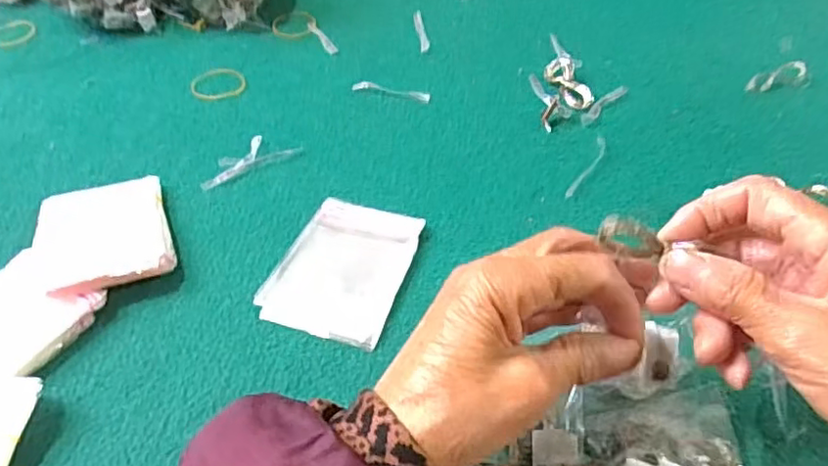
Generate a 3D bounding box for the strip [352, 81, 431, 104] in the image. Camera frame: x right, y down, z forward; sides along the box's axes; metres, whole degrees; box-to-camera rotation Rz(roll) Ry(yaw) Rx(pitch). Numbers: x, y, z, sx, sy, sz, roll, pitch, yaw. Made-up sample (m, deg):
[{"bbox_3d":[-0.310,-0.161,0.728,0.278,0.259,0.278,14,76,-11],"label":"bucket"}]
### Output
[{"bbox_3d":[-0.018,-0.115,0.507,0.067,0.004,0.013,14,50,17],"label":"strip"}]

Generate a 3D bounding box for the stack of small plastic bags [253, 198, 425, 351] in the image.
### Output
[{"bbox_3d":[-0.044,0.020,0.388,0.078,0.004,0.099,12,50,15],"label":"stack of small plastic bags"}]

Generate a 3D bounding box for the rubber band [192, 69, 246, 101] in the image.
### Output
[{"bbox_3d":[-0.167,-0.128,0.533,0.044,0.004,0.048,-2,47,2],"label":"rubber band"}]

